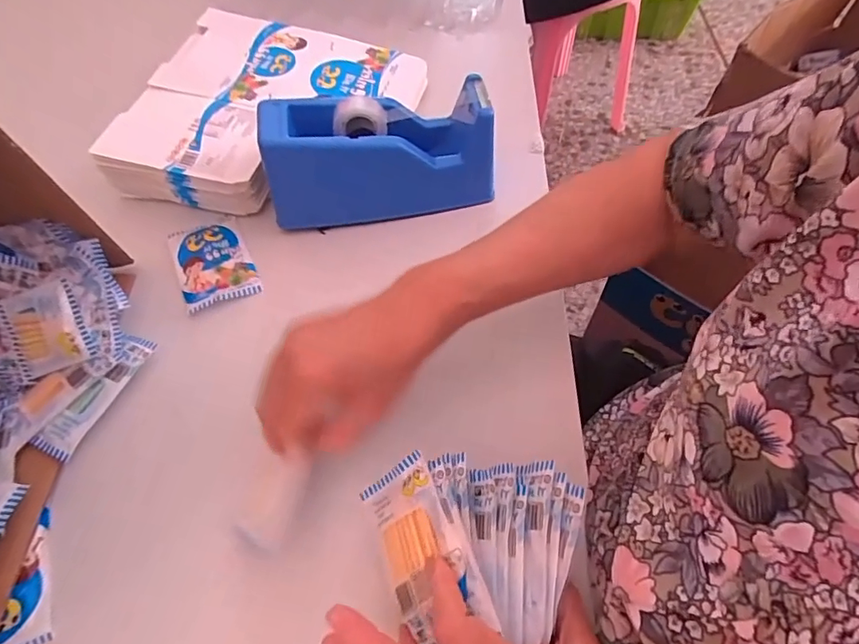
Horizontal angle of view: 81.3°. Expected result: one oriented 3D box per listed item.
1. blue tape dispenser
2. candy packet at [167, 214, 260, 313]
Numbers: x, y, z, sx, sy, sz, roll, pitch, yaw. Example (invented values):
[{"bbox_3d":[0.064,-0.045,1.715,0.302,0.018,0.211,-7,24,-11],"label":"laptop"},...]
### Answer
[{"bbox_3d":[-0.045,-0.149,0.448,0.195,0.092,0.066,-12,60,-3],"label":"blue tape dispenser"},{"bbox_3d":[-0.198,-0.054,0.457,0.065,0.009,0.098,-25,61,-11],"label":"candy packet"}]

